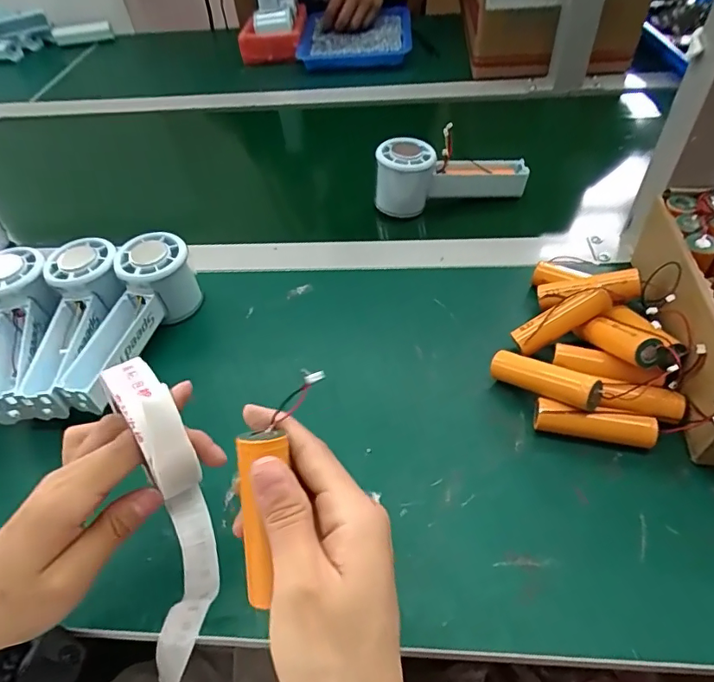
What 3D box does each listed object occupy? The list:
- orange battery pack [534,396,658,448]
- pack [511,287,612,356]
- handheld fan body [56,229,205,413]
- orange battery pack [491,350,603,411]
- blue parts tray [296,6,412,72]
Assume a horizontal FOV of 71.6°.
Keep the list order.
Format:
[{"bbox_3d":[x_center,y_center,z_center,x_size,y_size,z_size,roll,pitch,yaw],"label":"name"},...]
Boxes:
[{"bbox_3d":[0.154,0.053,0.321,0.074,0.020,0.015,9,51,13],"label":"orange battery pack"},{"bbox_3d":[0.151,-0.014,0.365,0.072,0.017,0.019,-30,50,8],"label":"pack"},{"bbox_3d":[-0.177,-0.015,0.388,0.059,0.056,0.149,12,52,15],"label":"handheld fan body"},{"bbox_3d":[0.125,0.026,0.334,0.072,0.017,0.018,20,52,44],"label":"orange battery pack"},{"bbox_3d":[0.000,-0.507,0.822,0.176,0.032,0.204,0,50,6],"label":"blue parts tray"}]

